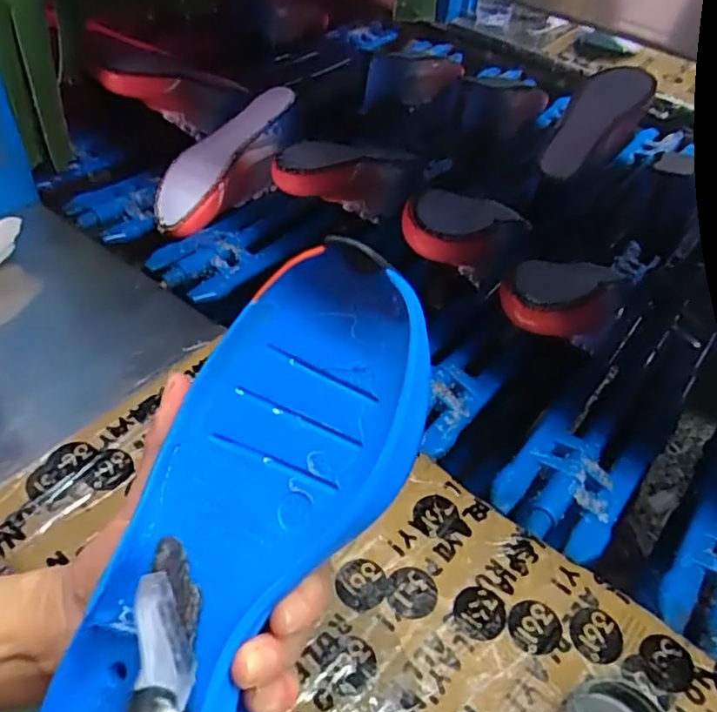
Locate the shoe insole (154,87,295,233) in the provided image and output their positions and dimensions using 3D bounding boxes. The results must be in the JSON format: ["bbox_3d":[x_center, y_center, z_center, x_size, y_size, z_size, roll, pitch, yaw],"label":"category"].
[{"bbox_3d":[-0.158,-0.234,0.729,0.072,0.019,0.221,32,73,22],"label":"shoe insole"}]

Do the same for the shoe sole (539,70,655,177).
[{"bbox_3d":[0.291,-0.298,0.804,0.070,0.023,0.200,36,76,25],"label":"shoe sole"}]

